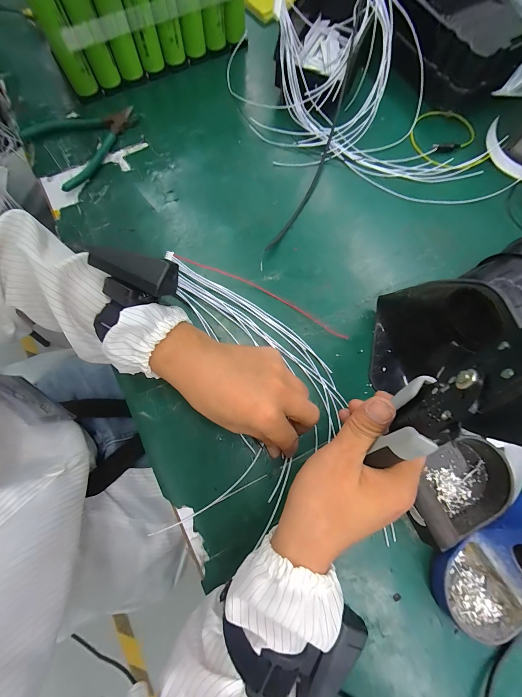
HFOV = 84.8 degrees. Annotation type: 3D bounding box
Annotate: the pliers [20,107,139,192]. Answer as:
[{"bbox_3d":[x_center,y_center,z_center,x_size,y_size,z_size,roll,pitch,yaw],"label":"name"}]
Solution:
[{"bbox_3d":[-0.236,-0.289,0.391,0.138,0.021,0.124,-40,78,-8],"label":"pliers"}]

